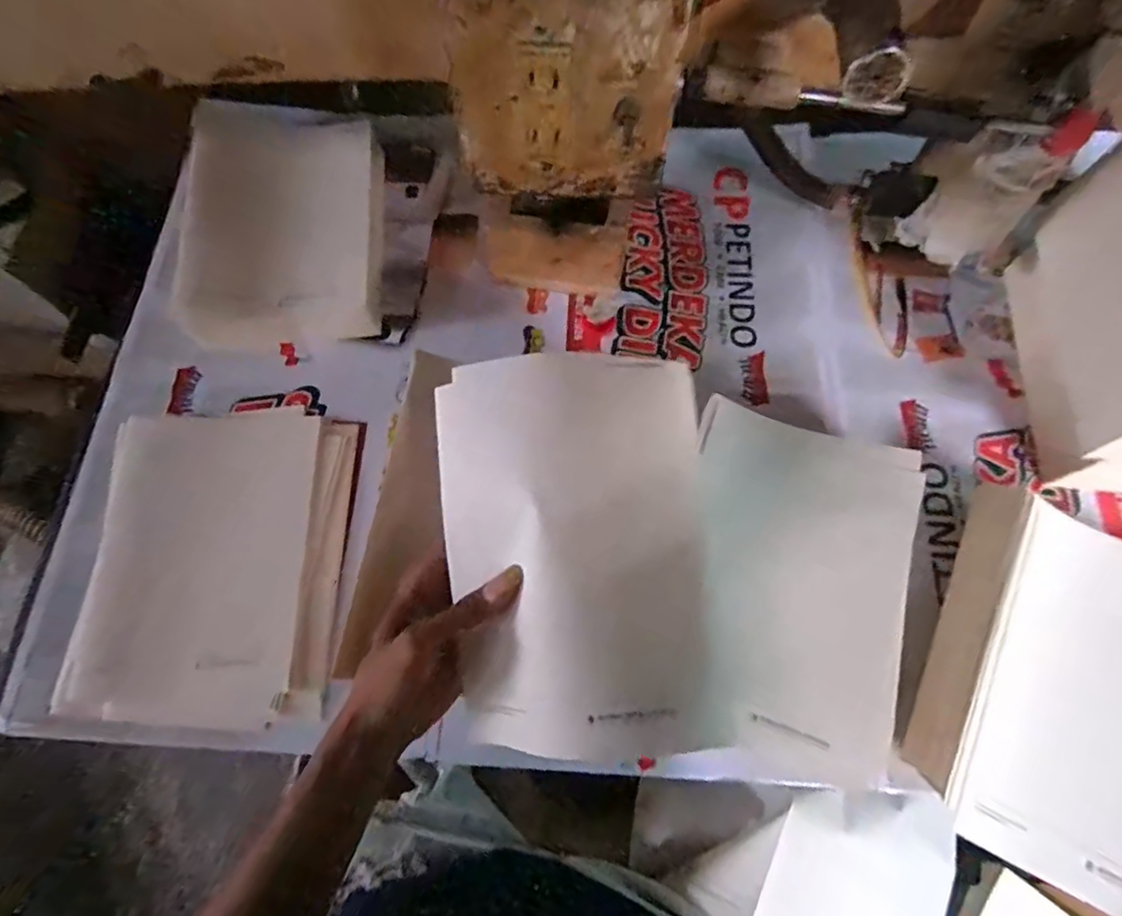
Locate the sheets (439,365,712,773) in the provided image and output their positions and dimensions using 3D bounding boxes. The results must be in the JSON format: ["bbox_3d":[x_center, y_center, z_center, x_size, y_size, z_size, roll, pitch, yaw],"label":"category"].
[{"bbox_3d":[0.007,0.050,0.340,0.153,0.053,0.215,-2,70,0],"label":"sheets"}]

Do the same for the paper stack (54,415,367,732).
[{"bbox_3d":[-0.274,0.081,0.479,0.195,0.022,0.241,3,70,1],"label":"paper stack"}]

